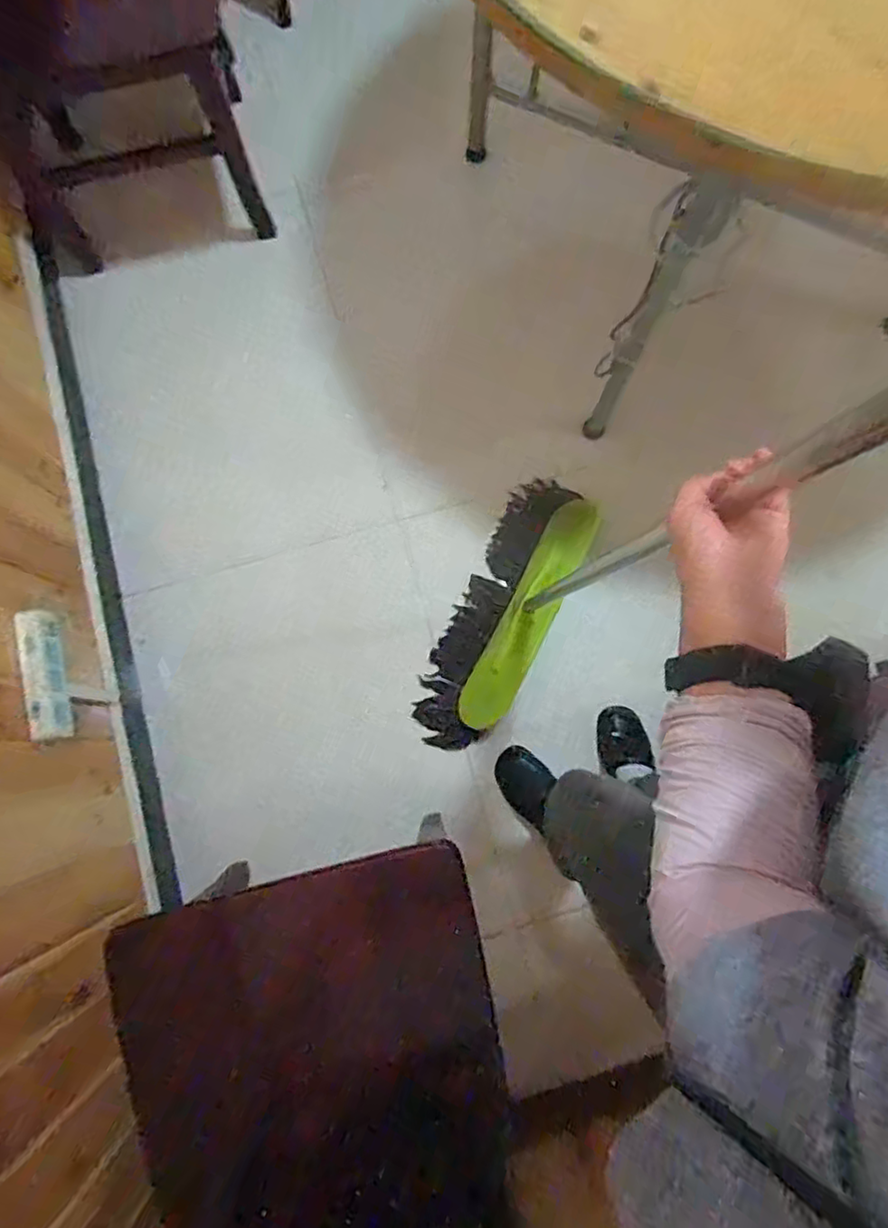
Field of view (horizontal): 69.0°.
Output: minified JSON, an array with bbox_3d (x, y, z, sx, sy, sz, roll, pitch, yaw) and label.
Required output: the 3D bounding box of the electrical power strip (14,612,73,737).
[{"bbox_3d":[-0.560,0.084,0.914,0.025,0.078,0.184,-15,80,-4],"label":"electrical power strip"}]

